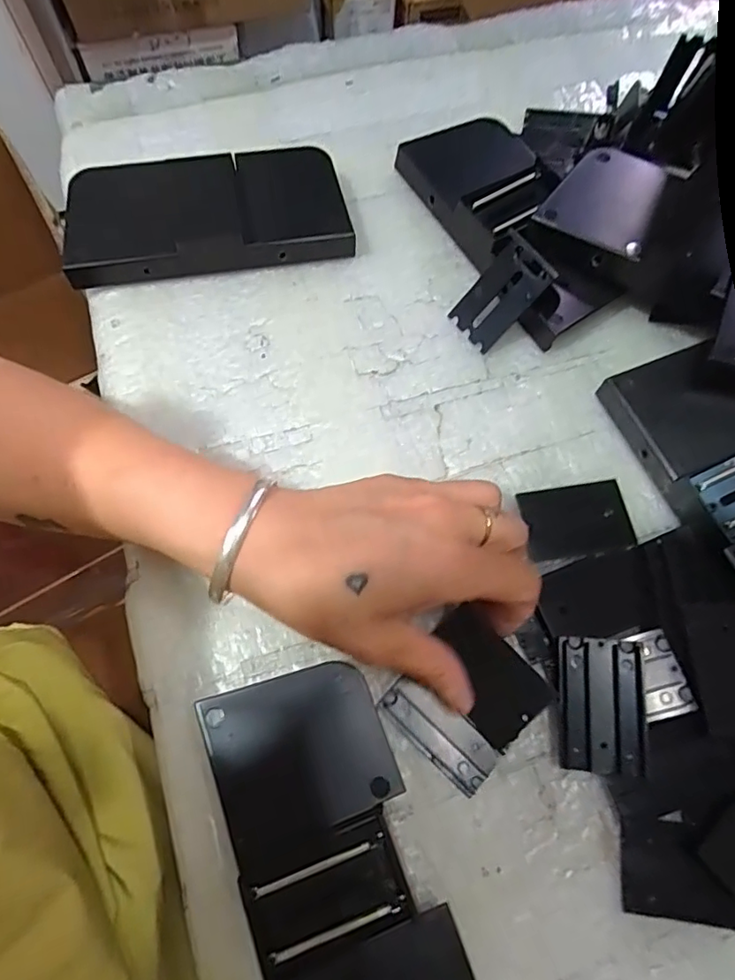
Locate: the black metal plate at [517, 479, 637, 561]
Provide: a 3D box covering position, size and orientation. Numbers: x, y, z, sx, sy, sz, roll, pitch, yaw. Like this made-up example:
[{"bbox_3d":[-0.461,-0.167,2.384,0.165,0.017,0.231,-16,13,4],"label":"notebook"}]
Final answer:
[{"bbox_3d":[0.106,0.016,0.283,0.052,0.005,0.036,-8,70,-4],"label":"black metal plate"}]

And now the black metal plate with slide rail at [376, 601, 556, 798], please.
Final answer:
[{"bbox_3d":[0.045,0.093,0.250,0.055,0.005,0.060,39,90,17],"label":"black metal plate with slide rail"}]

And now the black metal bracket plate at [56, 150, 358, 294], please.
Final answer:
[{"bbox_3d":[-0.097,-0.168,0.338,0.163,0.025,0.073,-9,71,-4],"label":"black metal bracket plate"}]

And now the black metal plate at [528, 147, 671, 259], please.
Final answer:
[{"bbox_3d":[0.136,-0.167,0.318,0.058,0.007,0.066,25,77,12],"label":"black metal plate"}]

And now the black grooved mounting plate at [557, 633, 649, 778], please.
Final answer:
[{"bbox_3d":[0.102,0.094,0.240,0.036,0.004,0.054,3,74,11],"label":"black grooved mounting plate"}]

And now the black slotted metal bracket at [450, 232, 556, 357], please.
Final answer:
[{"bbox_3d":[0.074,-0.108,0.309,0.035,0.005,0.055,52,122,16],"label":"black slotted metal bracket"}]

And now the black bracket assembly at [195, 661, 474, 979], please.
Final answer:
[{"bbox_3d":[-0.010,0.154,0.219,0.069,0.029,0.160,-20,72,-8],"label":"black bracket assembly"}]

